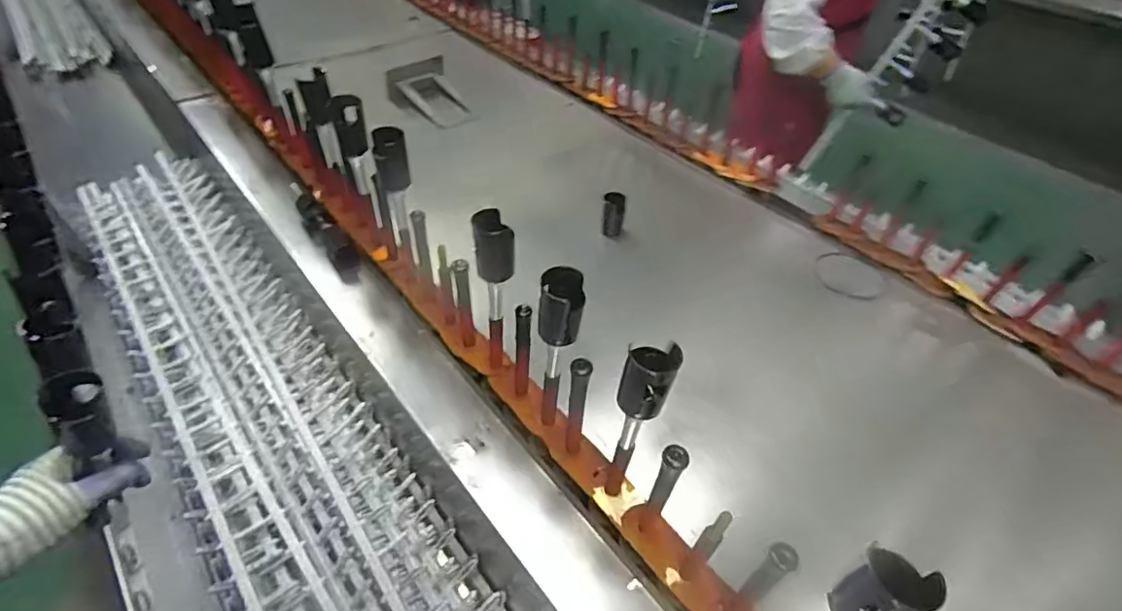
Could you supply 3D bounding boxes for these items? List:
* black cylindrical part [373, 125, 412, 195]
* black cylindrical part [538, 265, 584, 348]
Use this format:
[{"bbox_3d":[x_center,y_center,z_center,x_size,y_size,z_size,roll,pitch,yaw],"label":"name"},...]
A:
[{"bbox_3d":[-0.206,-0.177,0.674,0.035,0.069,0.044,-10,47,-15],"label":"black cylindrical part"},{"bbox_3d":[0.001,0.003,0.519,0.039,0.069,0.040,7,45,1],"label":"black cylindrical part"}]

